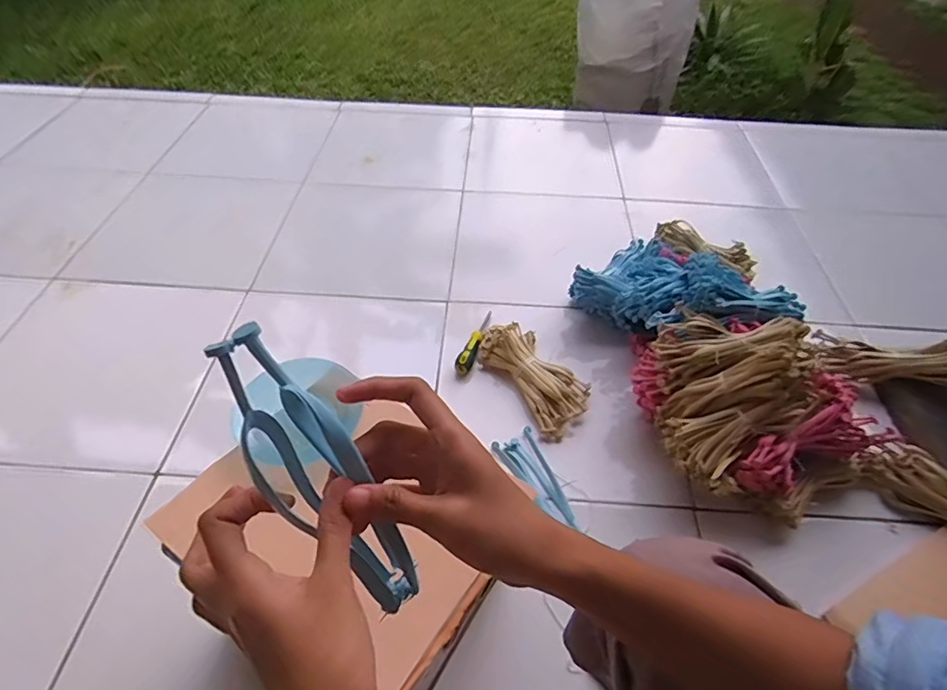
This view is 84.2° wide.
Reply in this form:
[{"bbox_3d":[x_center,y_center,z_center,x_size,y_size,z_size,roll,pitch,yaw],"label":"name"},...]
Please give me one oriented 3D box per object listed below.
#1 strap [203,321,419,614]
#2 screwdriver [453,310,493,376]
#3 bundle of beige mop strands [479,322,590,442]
[{"bbox_3d":[-0.078,0.078,0.276,0.036,0.193,0.038,8,40,40],"label":"strap"},{"bbox_3d":[0.005,-0.009,0.952,0.026,0.025,0.162,18,51,14],"label":"screwdriver"},{"bbox_3d":[0.104,0.047,0.896,0.108,0.046,0.217,-28,56,-23],"label":"bundle of beige mop strands"}]

